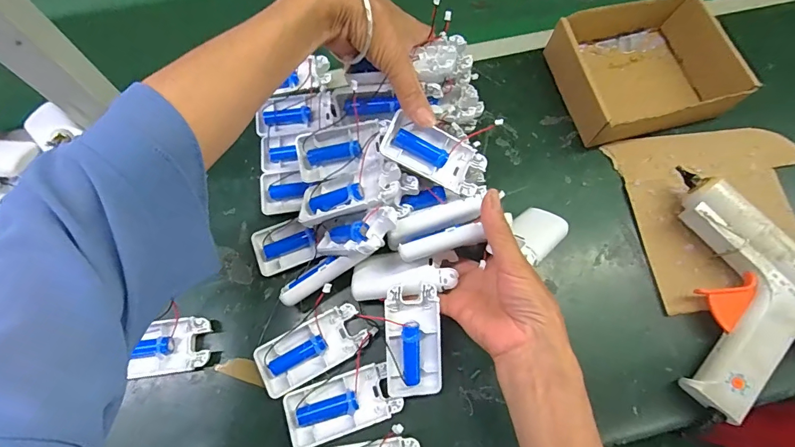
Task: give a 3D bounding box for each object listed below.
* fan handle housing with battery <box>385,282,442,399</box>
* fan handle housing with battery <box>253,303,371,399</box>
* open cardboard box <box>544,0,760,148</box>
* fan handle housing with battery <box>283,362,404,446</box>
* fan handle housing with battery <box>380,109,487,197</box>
[{"bbox_3d":[0.013,0.098,0.338,0.045,0.014,0.094,-2,93,-11],"label":"fan handle housing with battery"},{"bbox_3d":[-0.074,0.111,0.359,0.094,0.018,0.045,-27,72,-10],"label":"fan handle housing with battery"},{"bbox_3d":[0.263,-0.169,0.445,0.163,0.054,0.146,-15,70,-6],"label":"open cardboard box"},{"bbox_3d":[-0.047,0.153,0.343,0.091,0.014,0.046,-17,70,-7],"label":"fan handle housing with battery"},{"bbox_3d":[0.034,-0.059,0.362,0.098,0.017,0.043,25,73,-14],"label":"fan handle housing with battery"}]

